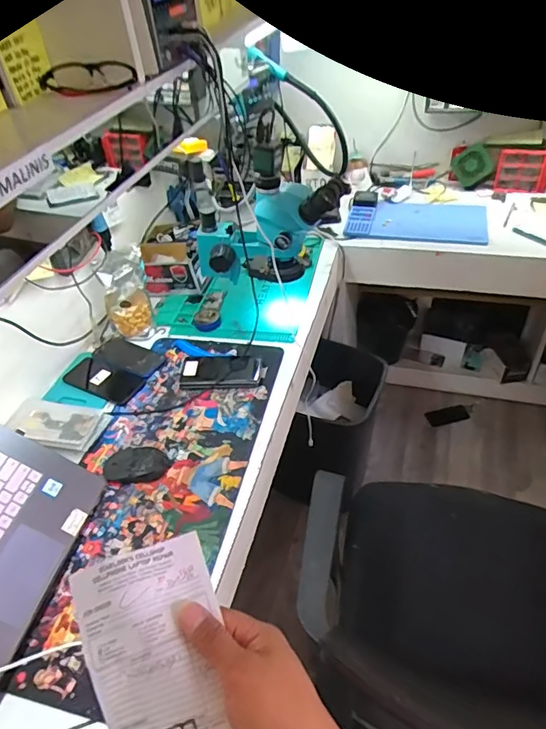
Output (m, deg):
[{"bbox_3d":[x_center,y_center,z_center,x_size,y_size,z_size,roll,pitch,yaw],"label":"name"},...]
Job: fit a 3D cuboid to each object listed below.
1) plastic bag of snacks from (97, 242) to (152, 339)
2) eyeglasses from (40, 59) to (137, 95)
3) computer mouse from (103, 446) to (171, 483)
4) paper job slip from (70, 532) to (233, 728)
[{"bbox_3d":[-0.325,-0.153,1.090,0.106,0.191,0.076,-20,44,-14],"label":"plastic bag of snacks"},{"bbox_3d":[-0.240,-0.387,0.661,0.145,0.041,0.052,5,44,13],"label":"eyeglasses"},{"bbox_3d":[-0.233,0.173,0.833,0.105,0.029,0.061,-4,43,3],"label":"computer mouse"},{"bbox_3d":[-0.084,0.214,0.358,0.097,0.023,0.148,-19,69,-9],"label":"paper job slip"}]

